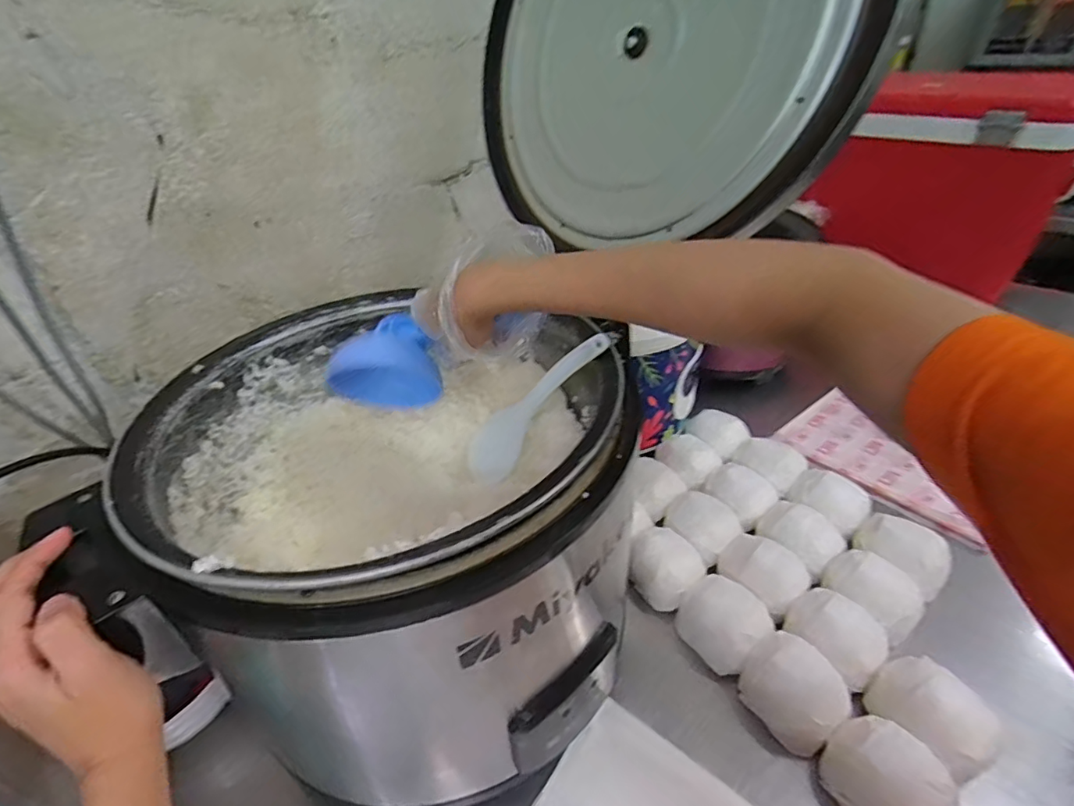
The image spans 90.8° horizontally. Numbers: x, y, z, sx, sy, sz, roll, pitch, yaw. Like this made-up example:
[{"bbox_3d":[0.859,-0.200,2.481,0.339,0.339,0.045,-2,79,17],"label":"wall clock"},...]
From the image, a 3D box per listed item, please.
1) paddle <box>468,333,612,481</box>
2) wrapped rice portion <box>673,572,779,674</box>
[{"bbox_3d":[-0.001,0.002,0.475,0.027,0.180,0.056,31,30,-22],"label":"paddle"},{"bbox_3d":[0.189,0.218,0.535,0.076,0.039,0.080,-26,42,-27],"label":"wrapped rice portion"}]

